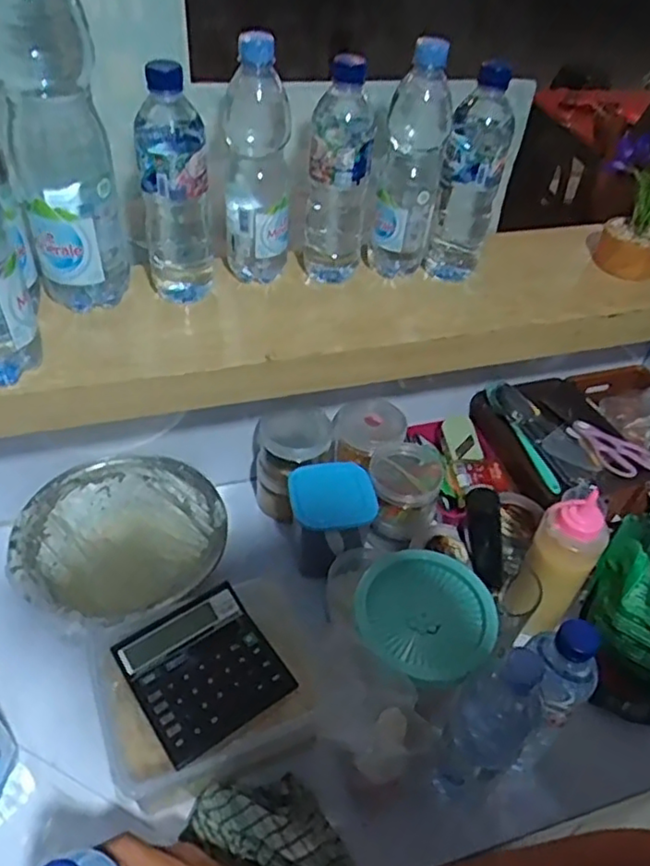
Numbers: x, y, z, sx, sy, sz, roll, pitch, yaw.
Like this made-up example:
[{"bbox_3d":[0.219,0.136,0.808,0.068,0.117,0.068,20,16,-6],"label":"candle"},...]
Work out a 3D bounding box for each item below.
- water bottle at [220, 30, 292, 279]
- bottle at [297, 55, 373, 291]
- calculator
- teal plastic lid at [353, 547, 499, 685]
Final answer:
[{"bbox_3d":[-0.073,-0.267,0.663,0.065,0.245,0.066,-2,45,-7],"label":"water bottle"},{"bbox_3d":[0.014,-0.265,0.683,0.070,0.224,0.082,7,44,2],"label":"bottle"},{"bbox_3d":[-0.113,0.220,0.610,0.125,0.013,0.131,-26,56,-28],"label":"calculator"},{"bbox_3d":[0.096,0.172,0.622,0.130,0.019,0.127,3,44,-3],"label":"teal plastic lid"}]

